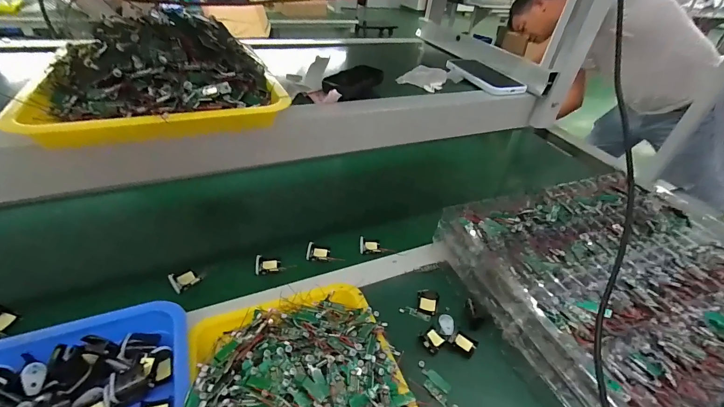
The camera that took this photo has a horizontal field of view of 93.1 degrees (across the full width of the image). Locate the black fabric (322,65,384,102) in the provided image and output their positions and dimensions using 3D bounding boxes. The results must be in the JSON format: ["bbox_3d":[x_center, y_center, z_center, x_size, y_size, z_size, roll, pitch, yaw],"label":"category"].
[{"bbox_3d":[-0.015,-0.178,0.516,0.047,0.035,0.111,33,44,31],"label":"black fabric"}]

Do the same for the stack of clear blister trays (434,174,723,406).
[{"bbox_3d":[0.445,0.125,0.600,0.500,0.109,0.385,-11,40,-21],"label":"stack of clear blister trays"}]

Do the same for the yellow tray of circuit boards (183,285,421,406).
[{"bbox_3d":[-0.066,0.242,0.416,0.256,0.065,0.324,-11,40,-21],"label":"yellow tray of circuit boards"}]

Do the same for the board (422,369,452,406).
[{"bbox_3d":[0.105,0.255,0.479,0.028,0.006,0.052,-27,48,-36],"label":"board"}]

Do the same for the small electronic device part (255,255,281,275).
[{"bbox_3d":[-0.171,0.112,0.624,0.042,0.019,0.030,-4,38,-13],"label":"small electronic device part"}]

